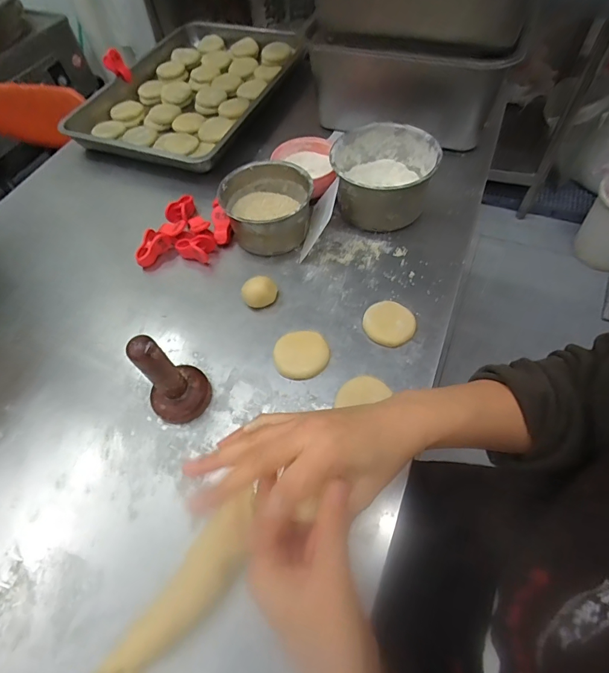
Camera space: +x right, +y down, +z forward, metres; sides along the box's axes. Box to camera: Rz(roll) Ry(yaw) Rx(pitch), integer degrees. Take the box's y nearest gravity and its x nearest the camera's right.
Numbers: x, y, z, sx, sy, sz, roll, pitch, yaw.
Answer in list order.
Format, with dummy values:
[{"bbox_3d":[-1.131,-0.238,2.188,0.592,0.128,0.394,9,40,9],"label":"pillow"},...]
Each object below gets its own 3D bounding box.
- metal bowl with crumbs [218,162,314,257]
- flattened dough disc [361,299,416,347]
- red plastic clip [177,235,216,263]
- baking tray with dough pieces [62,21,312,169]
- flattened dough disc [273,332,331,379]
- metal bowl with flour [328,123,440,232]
[{"bbox_3d":[-0.053,-0.188,0.608,0.127,0.082,0.123,-2,56,3],"label":"metal bowl with crumbs"},{"bbox_3d":[0.110,-0.018,0.515,0.060,0.015,0.061,-2,56,3],"label":"flattened dough disc"},{"bbox_3d":[-0.164,-0.134,0.606,0.055,0.033,0.032,15,59,14],"label":"red plastic clip"},{"bbox_3d":[-0.252,-0.532,0.863,0.382,0.062,0.500,18,59,16],"label":"baking tray with dough pieces"},{"bbox_3d":[-0.003,0.021,0.496,0.068,0.016,0.061,-10,56,-2],"label":"flattened dough disc"},{"bbox_3d":[0.120,-0.236,0.614,0.147,0.095,0.145,-2,56,3],"label":"metal bowl with flour"}]

